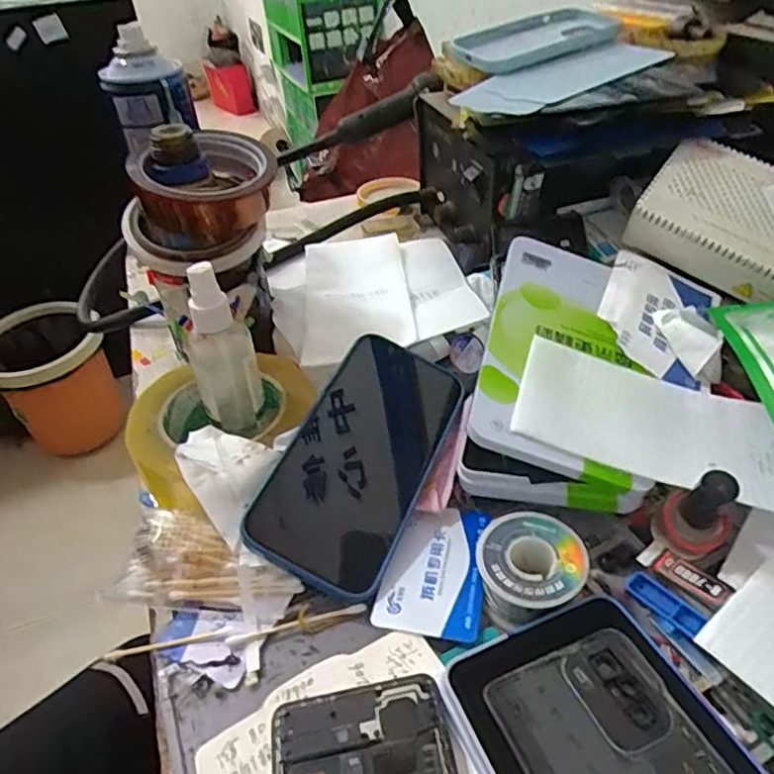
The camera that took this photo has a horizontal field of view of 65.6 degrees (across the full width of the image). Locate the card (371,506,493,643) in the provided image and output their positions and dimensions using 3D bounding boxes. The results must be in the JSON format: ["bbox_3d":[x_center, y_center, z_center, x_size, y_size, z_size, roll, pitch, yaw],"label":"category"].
[{"bbox_3d":[0.027,0.099,0.330,0.053,0.007,0.082,5,36,11],"label":"card"}]

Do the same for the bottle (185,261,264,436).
[{"bbox_3d":[-0.104,-0.014,0.381,0.041,0.135,0.034,-18,42,-15],"label":"bottle"}]

